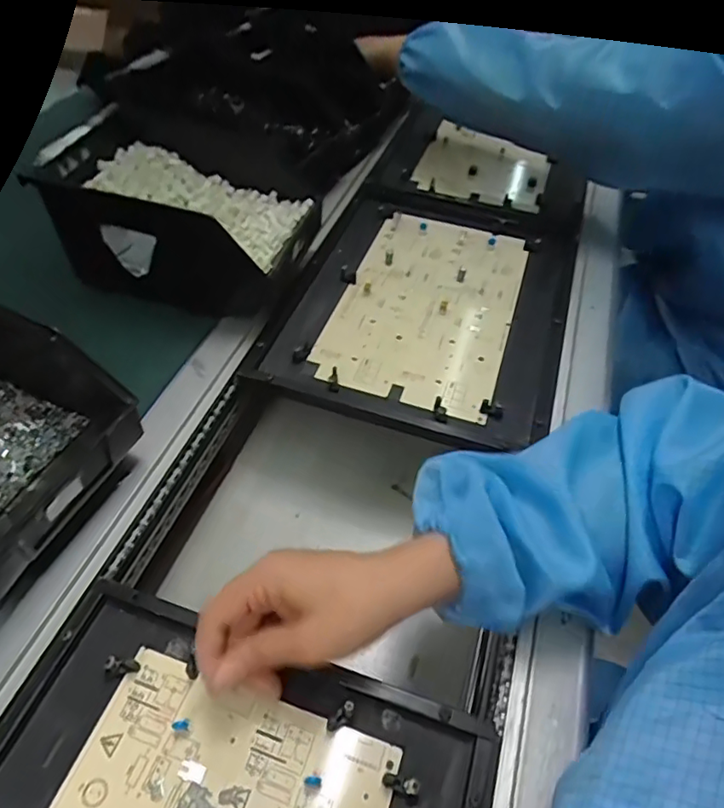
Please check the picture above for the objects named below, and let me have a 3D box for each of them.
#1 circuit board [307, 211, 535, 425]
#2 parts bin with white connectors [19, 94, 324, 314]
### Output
[{"bbox_3d":[0.073,-0.109,0.592,0.175,0.017,0.279,17,52,9],"label":"circuit board"},{"bbox_3d":[-0.168,-0.191,0.560,0.223,0.118,0.167,11,52,5],"label":"parts bin with white connectors"}]

